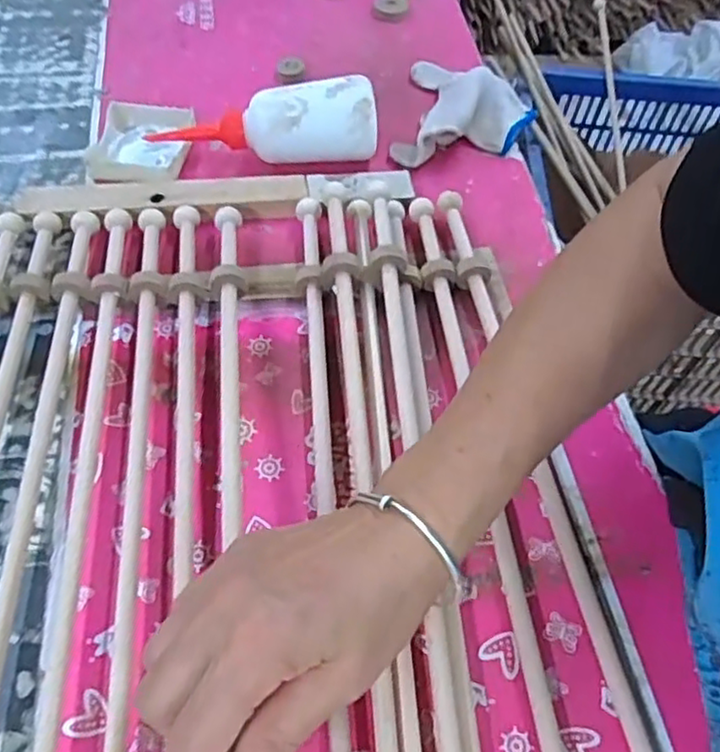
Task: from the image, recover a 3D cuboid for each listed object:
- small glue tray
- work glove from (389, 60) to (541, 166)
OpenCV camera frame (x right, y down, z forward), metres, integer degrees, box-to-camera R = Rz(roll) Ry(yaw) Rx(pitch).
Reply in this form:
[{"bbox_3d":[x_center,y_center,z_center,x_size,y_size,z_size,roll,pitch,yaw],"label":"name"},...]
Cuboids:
[{"bbox_3d":[-0.171,-0.183,0.530,0.072,0.018,0.081,9,57,3],"label":"small glue tray"},{"bbox_3d":[0.089,-0.222,0.560,0.105,0.031,0.124,12,58,4],"label":"work glove"}]

